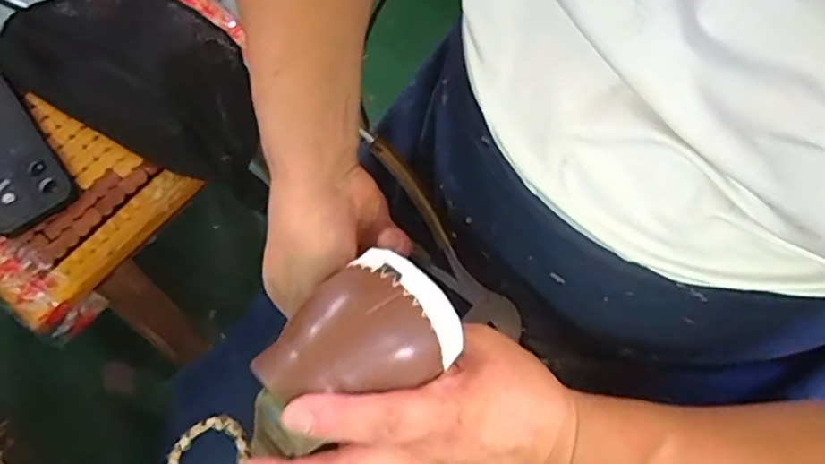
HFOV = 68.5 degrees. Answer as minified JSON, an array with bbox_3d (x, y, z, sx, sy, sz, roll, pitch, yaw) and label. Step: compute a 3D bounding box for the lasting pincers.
[{"bbox_3d":[0.016,0.004,0.453,0.035,0.023,0.181,-34,90,-12],"label":"lasting pincers"}]

